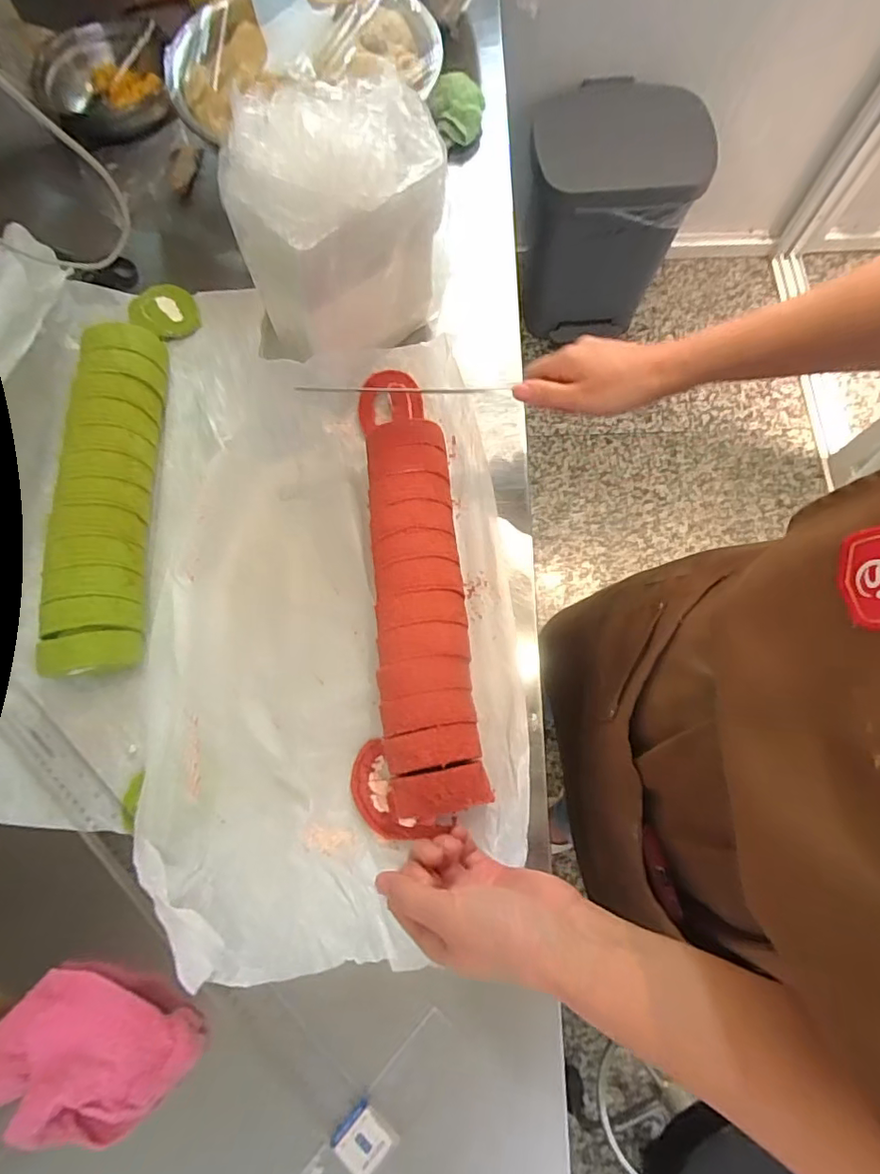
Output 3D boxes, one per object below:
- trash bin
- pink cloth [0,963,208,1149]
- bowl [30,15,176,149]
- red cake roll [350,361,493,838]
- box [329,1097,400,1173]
[{"bbox_3d":[0.380,-0.917,1.329,0.345,0.444,0.345,2,74,2],"label":"trash bin"},{"bbox_3d":[-0.278,0.361,0.411,0.170,0.031,0.099,10,74,4],"label":"pink cloth"},{"bbox_3d":[-0.449,-0.687,0.720,0.153,0.052,0.153,-13,74,-2],"label":"bowl"},{"bbox_3d":[-0.030,0.001,0.485,0.105,0.066,0.413,-4,76,0],"label":"red cake roll"},{"bbox_3d":[-0.057,0.416,0.401,0.038,0.006,0.038,39,78,11],"label":"box"}]

